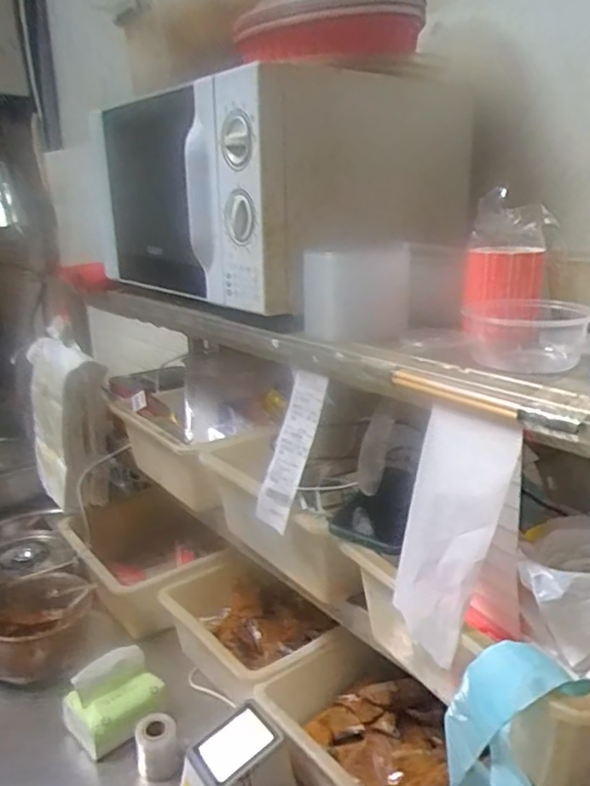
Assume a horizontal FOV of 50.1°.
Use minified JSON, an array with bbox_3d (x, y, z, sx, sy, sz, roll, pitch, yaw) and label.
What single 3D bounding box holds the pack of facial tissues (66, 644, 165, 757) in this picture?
[{"bbox_3d":[-0.255,0.436,0.889,0.088,0.098,0.121,14,22,42],"label":"pack of facial tissues"}]

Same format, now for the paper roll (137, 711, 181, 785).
[{"bbox_3d":[-0.183,0.465,0.838,0.058,0.061,0.059,-6,17,-16],"label":"paper roll"}]

